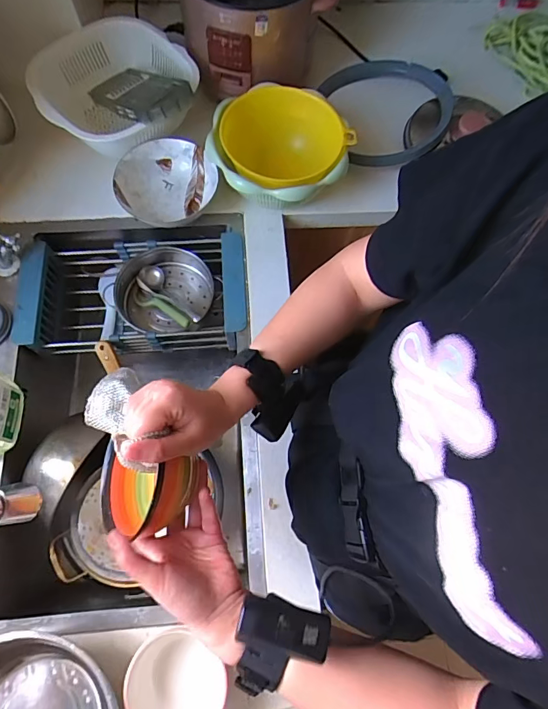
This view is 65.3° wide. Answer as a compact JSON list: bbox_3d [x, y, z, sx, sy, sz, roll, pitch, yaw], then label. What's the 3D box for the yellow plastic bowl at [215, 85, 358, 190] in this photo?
[{"bbox_3d":[0.024,-0.358,0.770,0.220,0.103,0.204,1,70,-2],"label":"yellow plastic bowl"}]

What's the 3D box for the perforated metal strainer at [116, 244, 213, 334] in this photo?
[{"bbox_3d":[-0.197,-0.110,0.778,0.163,0.062,0.158,1,70,-2],"label":"perforated metal strainer"}]

